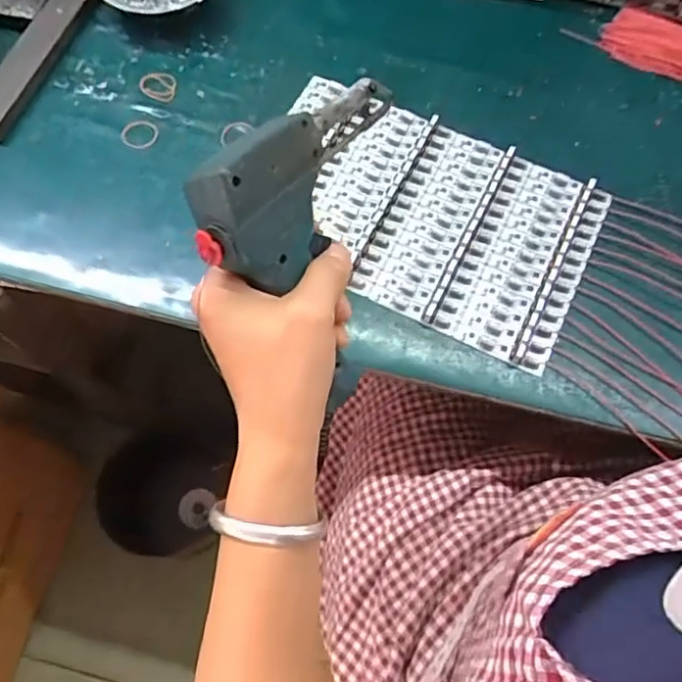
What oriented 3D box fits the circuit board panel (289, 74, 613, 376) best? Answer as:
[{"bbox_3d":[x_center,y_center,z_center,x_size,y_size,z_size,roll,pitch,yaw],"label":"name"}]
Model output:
[{"bbox_3d":[0.069,-0.113,0.534,0.285,0.013,0.188,25,69,9],"label":"circuit board panel"}]

